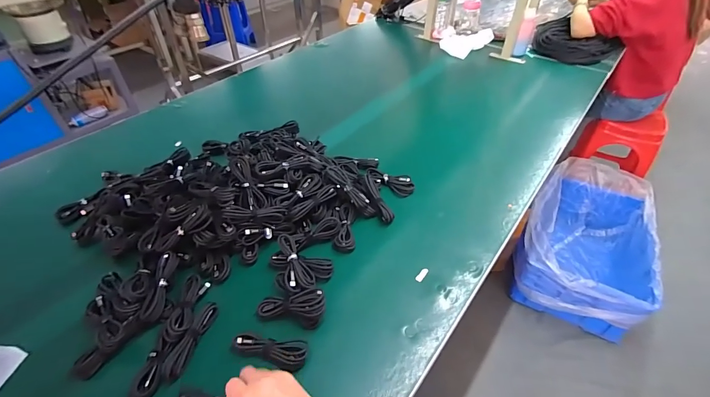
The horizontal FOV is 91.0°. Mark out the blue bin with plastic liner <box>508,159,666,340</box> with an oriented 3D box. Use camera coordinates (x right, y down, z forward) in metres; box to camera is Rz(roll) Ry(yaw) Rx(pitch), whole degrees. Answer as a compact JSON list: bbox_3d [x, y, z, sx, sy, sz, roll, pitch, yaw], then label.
[{"bbox_3d":[0.943,0.186,1.436,0.412,0.297,0.701,24,48,23],"label":"blue bin with plastic liner"}]

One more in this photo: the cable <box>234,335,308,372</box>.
[{"bbox_3d":[-0.122,0.212,0.493,0.107,0.019,0.037,10,44,10],"label":"cable"}]

